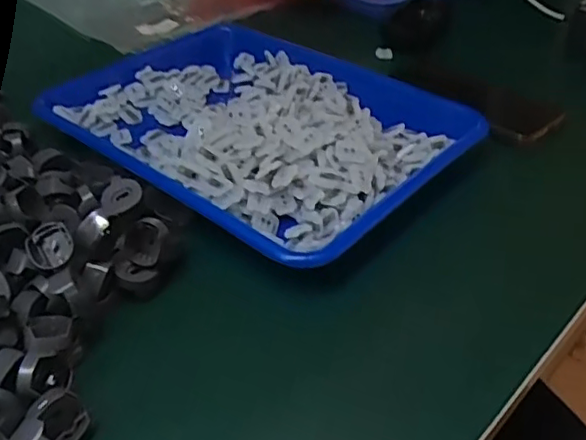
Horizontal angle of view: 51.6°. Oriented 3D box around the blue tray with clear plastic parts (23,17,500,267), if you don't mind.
[{"bbox_3d":[-0.040,-0.097,0.526,0.354,0.046,0.248,30,47,31],"label":"blue tray with clear plastic parts"}]

